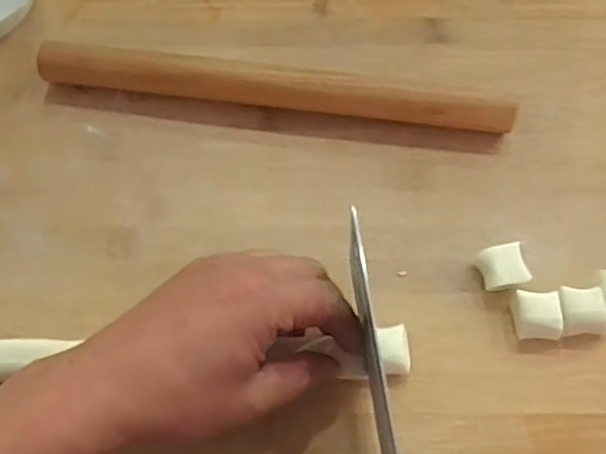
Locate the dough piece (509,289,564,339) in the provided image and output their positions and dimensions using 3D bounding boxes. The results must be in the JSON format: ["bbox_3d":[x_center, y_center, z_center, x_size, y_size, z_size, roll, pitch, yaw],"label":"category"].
[{"bbox_3d":[0.128,0.049,0.350,0.023,0.014,0.024,0,66,1],"label":"dough piece"}]

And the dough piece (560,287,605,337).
[{"bbox_3d":[0.152,0.047,0.349,0.023,0.017,0.024,2,66,2],"label":"dough piece"}]

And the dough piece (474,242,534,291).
[{"bbox_3d":[0.112,0.025,0.361,0.025,0.018,0.023,-13,66,-4],"label":"dough piece"}]

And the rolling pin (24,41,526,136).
[{"bbox_3d":[-0.020,-0.087,0.406,0.293,0.029,0.022,8,66,5],"label":"rolling pin"}]

